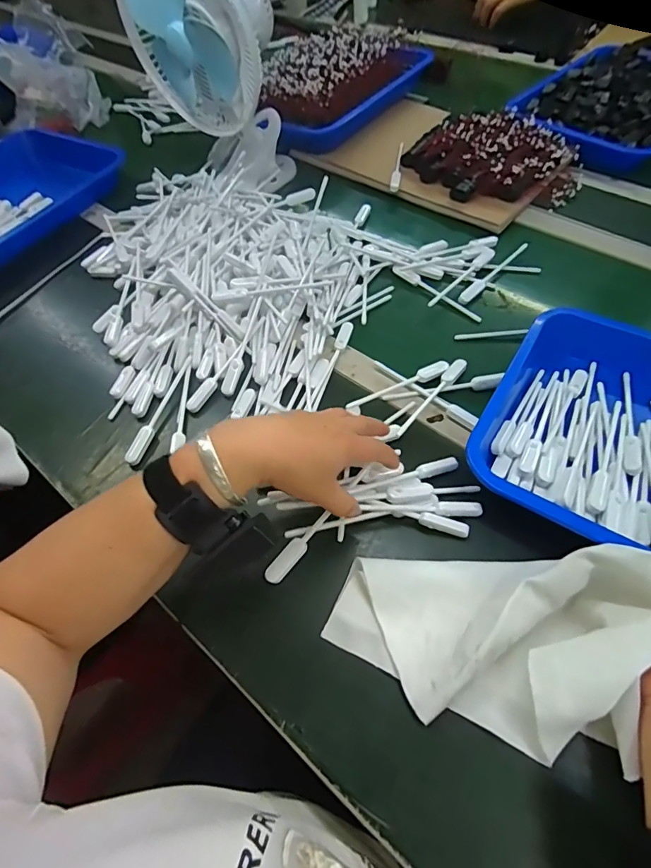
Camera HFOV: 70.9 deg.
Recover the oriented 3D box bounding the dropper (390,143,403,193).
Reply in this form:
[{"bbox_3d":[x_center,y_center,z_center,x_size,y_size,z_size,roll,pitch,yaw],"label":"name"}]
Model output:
[{"bbox_3d":[0.117,-0.435,0.744,0.015,0.014,0.125,6,57,7],"label":"dropper"}]

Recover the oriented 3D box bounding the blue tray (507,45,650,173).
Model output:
[{"bbox_3d":[0.503,-0.575,0.793,0.385,0.053,0.262,-40,63,-19],"label":"blue tray"}]

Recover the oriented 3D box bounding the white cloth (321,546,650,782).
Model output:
[{"bbox_3d":[0.140,0.142,0.323,0.267,0.093,0.126,3,57,5],"label":"white cloth"}]

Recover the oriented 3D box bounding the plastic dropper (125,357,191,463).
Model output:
[{"bbox_3d":[-0.181,-0.029,0.499,0.015,0.011,0.139,11,59,12],"label":"plastic dropper"}]

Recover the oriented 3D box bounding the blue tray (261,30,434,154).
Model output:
[{"bbox_3d":[0.013,-0.646,0.848,0.240,0.080,0.388,33,64,22],"label":"blue tray"}]

